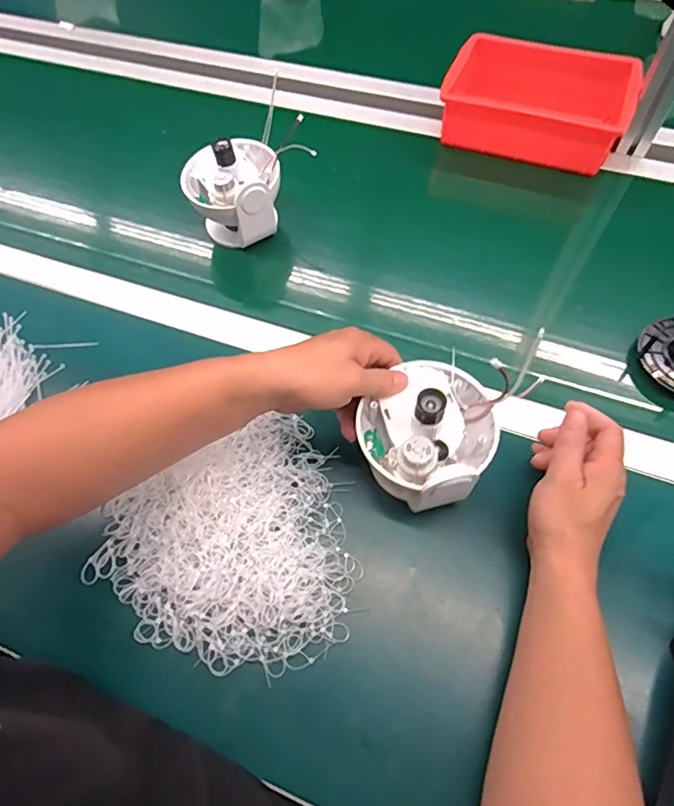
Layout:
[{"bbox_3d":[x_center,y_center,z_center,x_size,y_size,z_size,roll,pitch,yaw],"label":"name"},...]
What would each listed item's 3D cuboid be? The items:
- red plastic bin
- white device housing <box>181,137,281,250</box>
[{"bbox_3d":[0.277,-0.421,0.701,0.244,0.070,0.155,21,63,13],"label":"red plastic bin"},{"bbox_3d":[-0.125,-0.259,0.619,0.114,0.104,0.107,-20,62,-10],"label":"white device housing"}]

